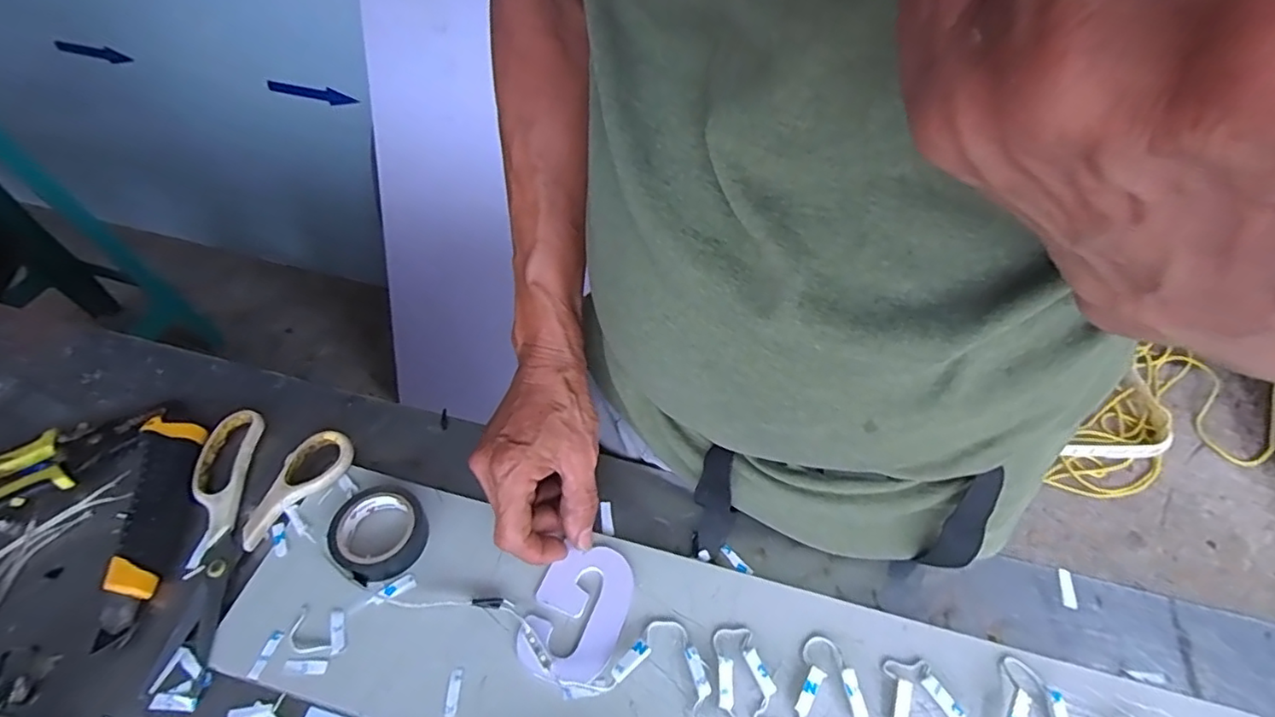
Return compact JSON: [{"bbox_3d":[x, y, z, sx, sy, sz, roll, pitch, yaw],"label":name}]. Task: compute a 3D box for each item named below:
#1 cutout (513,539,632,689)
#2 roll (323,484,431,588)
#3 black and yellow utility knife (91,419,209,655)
[{"bbox_3d":[-0.037,0.156,0.369,0.057,0.006,0.081,18,48,13],"label":"cutout"},{"bbox_3d":[-0.172,0.113,0.391,0.064,0.020,0.057,36,59,23],"label":"roll"},{"bbox_3d":[-0.321,0.105,0.394,0.039,0.018,0.152,-11,53,-11],"label":"black and yellow utility knife"}]

